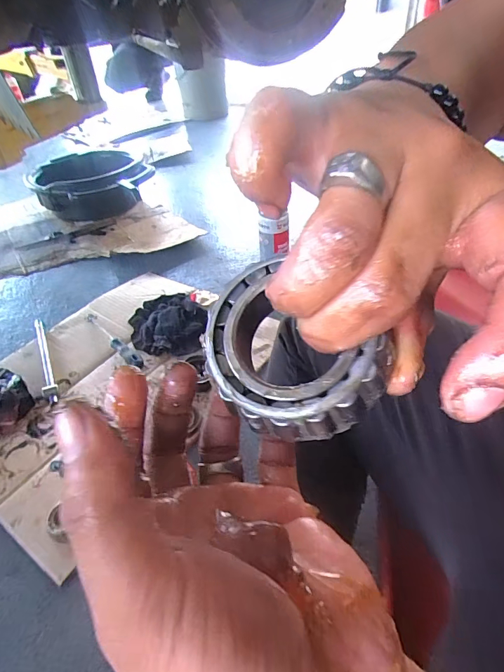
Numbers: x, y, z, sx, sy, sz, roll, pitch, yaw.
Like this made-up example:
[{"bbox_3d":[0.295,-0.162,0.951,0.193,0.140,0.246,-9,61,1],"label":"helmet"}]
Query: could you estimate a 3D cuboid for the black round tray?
[{"bbox_3d":[-0.521,-0.486,1.320,0.339,0.148,0.394,-29,47,-25],"label":"black round tray"}]

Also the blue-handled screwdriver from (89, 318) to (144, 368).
[{"bbox_3d":[-0.285,0.009,0.815,0.023,0.027,0.218,-34,49,-29],"label":"blue-handled screwdriver"}]

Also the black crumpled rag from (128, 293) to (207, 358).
[{"bbox_3d":[-0.179,-0.028,0.846,0.157,0.029,0.201,-15,42,-11],"label":"black crumpled rag"}]

